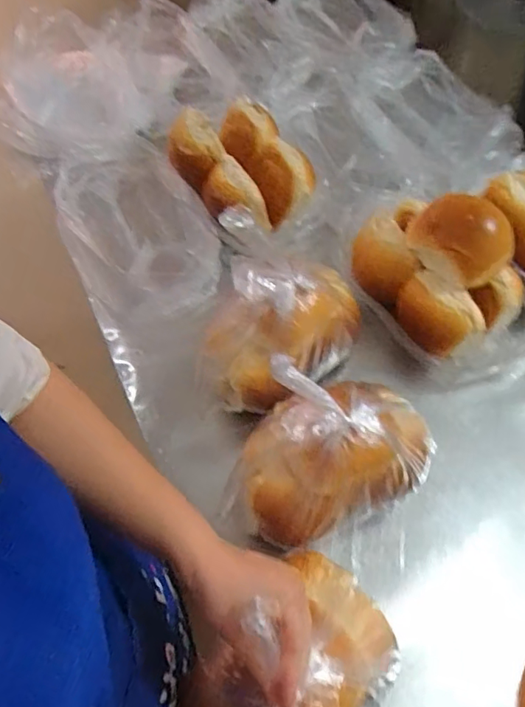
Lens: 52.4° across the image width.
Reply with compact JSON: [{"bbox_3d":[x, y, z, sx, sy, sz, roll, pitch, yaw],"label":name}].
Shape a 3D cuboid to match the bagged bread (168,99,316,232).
[{"bbox_3d":[-0.034,-0.304,0.869,0.179,0.084,0.237,-25,64,-13],"label":"bagged bread"}]

